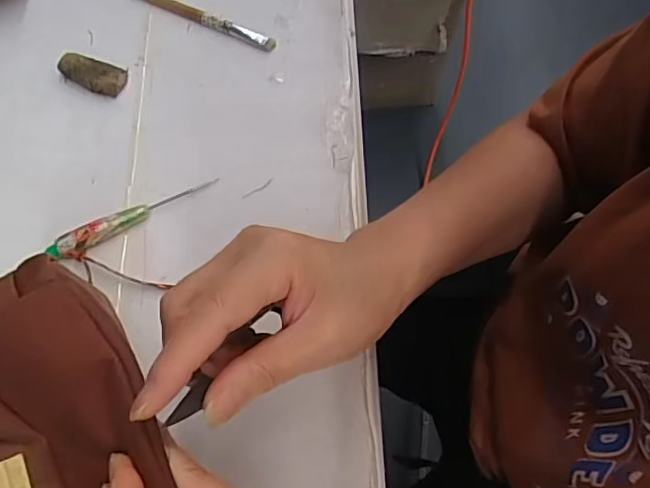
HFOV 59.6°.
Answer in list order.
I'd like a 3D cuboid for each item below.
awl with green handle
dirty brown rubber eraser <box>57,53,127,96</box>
[{"bbox_3d":[-0.125,-0.018,0.374,0.113,0.011,0.015,-27,70,-10],"label":"awl with green handle"},{"bbox_3d":[-0.171,-0.124,0.418,0.052,0.014,0.021,20,70,9],"label":"dirty brown rubber eraser"}]

